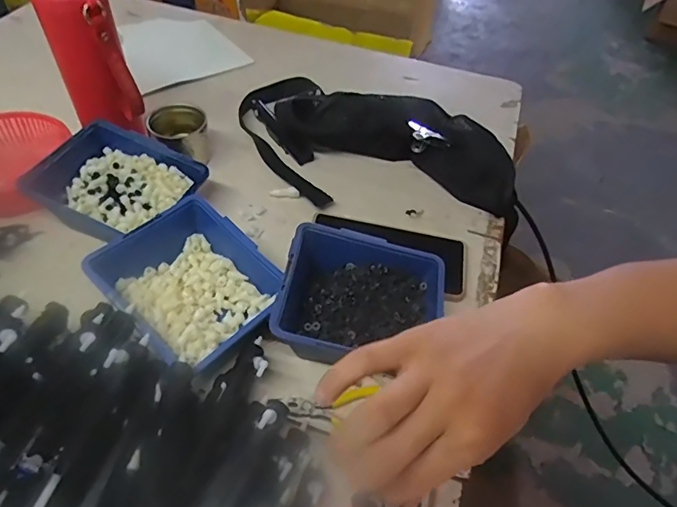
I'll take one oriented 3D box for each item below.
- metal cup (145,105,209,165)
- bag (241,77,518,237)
[{"bbox_3d":[-0.179,-0.132,0.547,0.063,0.053,0.061,2,51,-3],"label":"metal cup"},{"bbox_3d":[0.042,-0.129,0.570,0.356,0.057,0.179,24,54,14],"label":"bag"}]

